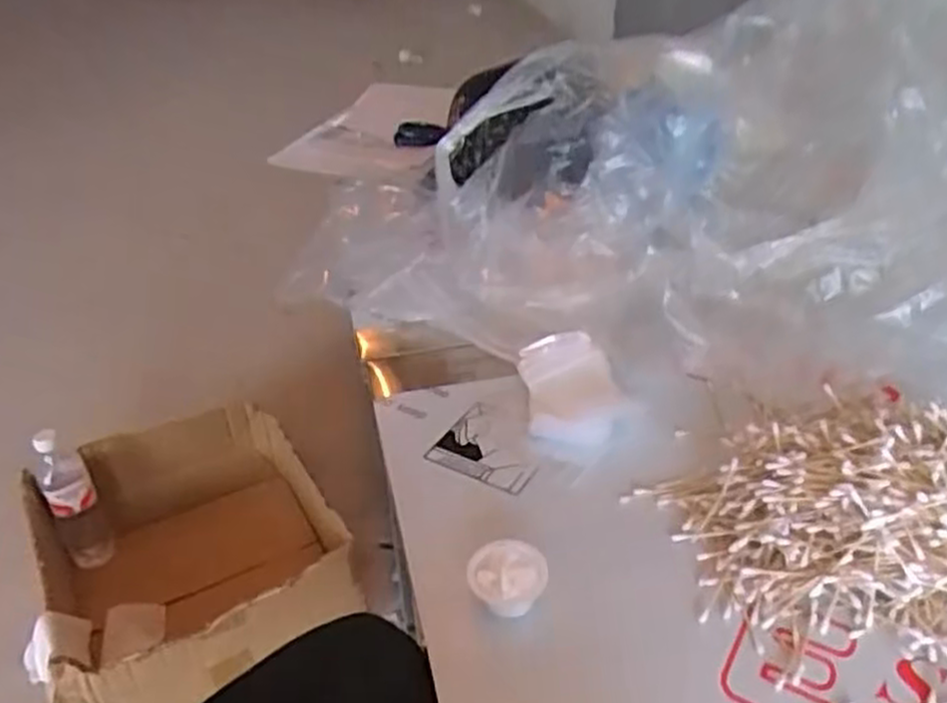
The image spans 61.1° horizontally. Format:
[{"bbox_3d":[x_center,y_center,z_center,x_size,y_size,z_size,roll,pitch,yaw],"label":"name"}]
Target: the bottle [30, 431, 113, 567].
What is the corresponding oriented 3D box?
[{"bbox_3d":[-0.575,0.218,1.152,0.066,0.214,0.084,-23,39,-28],"label":"bottle"}]

